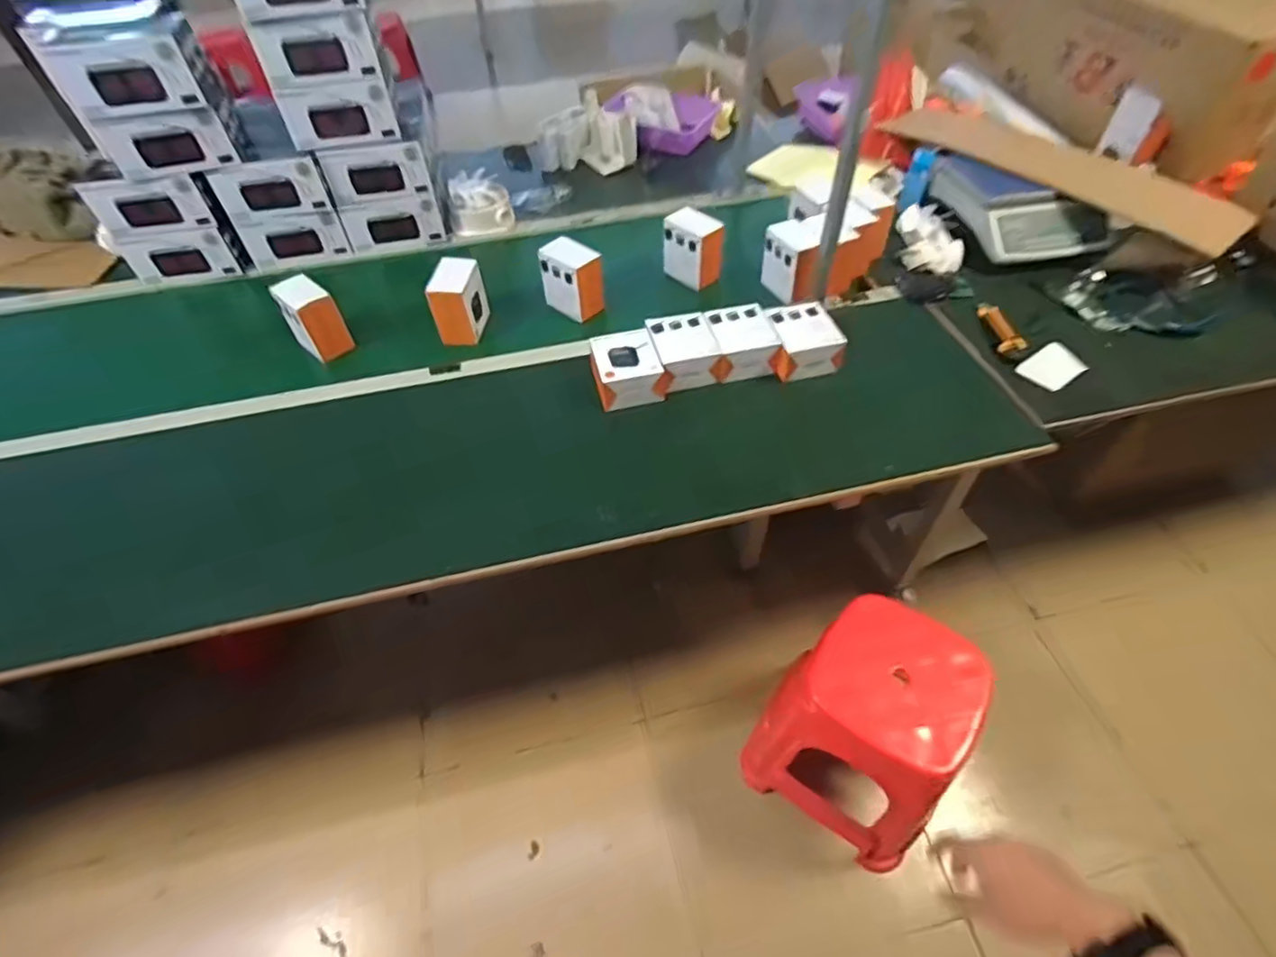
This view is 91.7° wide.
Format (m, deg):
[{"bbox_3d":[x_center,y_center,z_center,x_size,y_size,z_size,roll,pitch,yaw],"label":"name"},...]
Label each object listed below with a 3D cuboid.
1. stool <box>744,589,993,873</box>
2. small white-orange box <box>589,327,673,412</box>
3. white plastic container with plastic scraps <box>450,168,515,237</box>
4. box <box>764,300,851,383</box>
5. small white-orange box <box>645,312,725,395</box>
[{"bbox_3d":[0.404,0.449,1.124,0.318,0.412,0.287,27,58,23],"label":"stool"},{"bbox_3d":[-0.017,-0.175,0.990,0.109,0.055,0.125,-14,52,-8],"label":"small white-orange box"},{"bbox_3d":[-0.332,-0.581,1.311,0.127,0.088,0.123,-9,51,-4],"label":"white plastic container with plastic scraps"},{"bbox_3d":[0.267,-0.226,1.013,0.109,0.069,0.104,-9,51,-4],"label":"box"},{"bbox_3d":[0.077,-0.207,1.010,0.100,0.060,0.125,-13,52,-7],"label":"small white-orange box"}]

